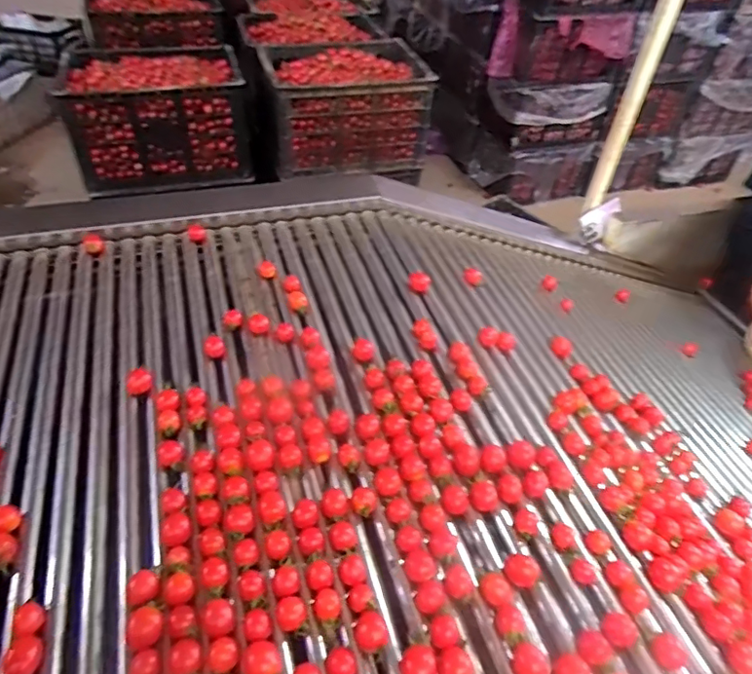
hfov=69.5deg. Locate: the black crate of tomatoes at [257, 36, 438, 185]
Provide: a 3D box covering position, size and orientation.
[{"bbox_3d":[-0.112,-0.729,1.737,0.487,0.331,0.361,-7,41,-15],"label":"black crate of tomatoes"}]

